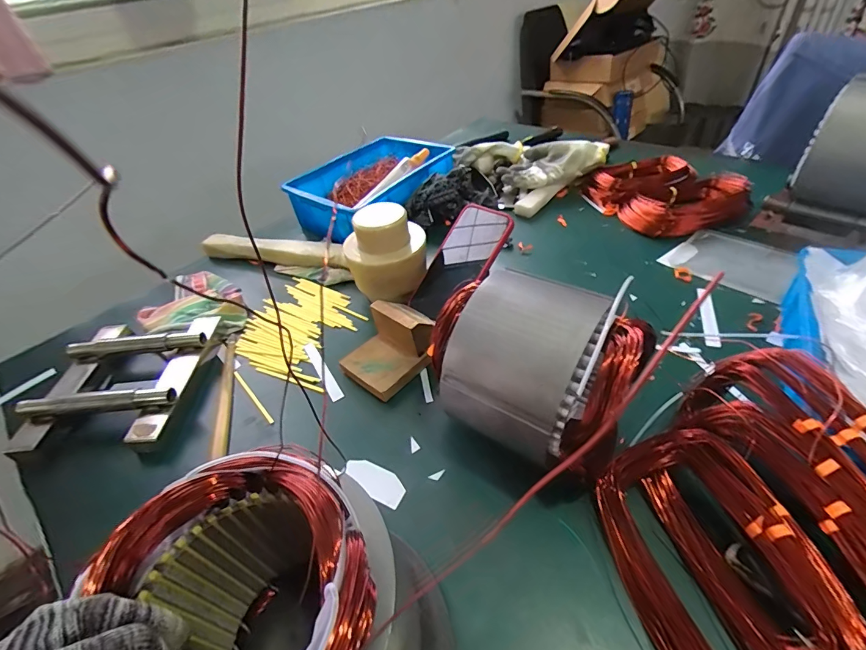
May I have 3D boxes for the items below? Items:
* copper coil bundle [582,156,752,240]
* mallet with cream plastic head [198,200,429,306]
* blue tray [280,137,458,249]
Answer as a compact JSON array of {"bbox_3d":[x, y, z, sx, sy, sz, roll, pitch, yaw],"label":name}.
[{"bbox_3d":[0.392,-0.234,0.725,0.176,0.056,0.235,-18,43,-10],"label":"copper coil bundle"},{"bbox_3d":[-0.203,-0.135,0.634,0.421,0.124,0.104,18,48,26],"label":"mallet with cream plastic head"},{"bbox_3d":[-0.110,-0.262,0.780,0.190,0.088,0.304,29,54,34],"label":"blue tray"}]

